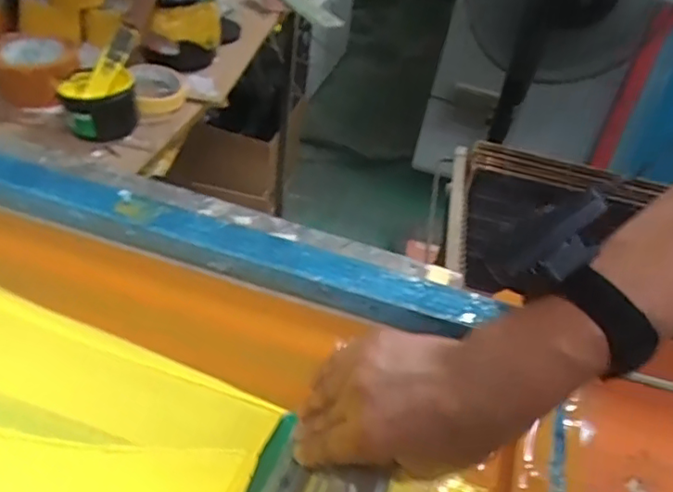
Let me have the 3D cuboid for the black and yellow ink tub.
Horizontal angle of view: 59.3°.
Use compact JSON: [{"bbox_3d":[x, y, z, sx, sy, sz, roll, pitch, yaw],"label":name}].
[{"bbox_3d":[-0.293,-0.178,0.732,0.087,0.062,0.093,-10,46,-22],"label":"black and yellow ink tub"}]

